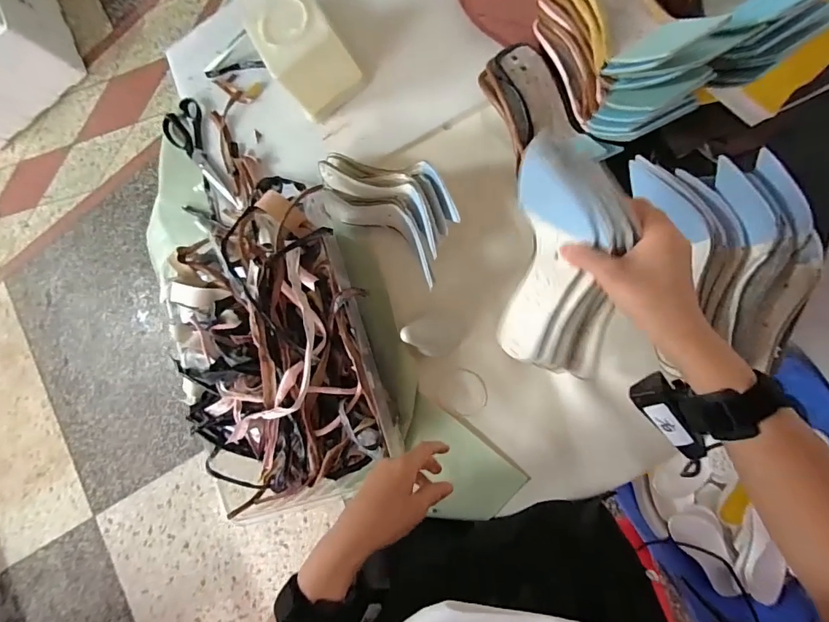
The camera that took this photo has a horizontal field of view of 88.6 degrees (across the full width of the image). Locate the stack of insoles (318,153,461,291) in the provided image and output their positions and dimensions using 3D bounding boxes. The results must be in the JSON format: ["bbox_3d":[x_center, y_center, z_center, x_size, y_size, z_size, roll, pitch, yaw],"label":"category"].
[{"bbox_3d":[-0.037,-0.145,0.585,0.229,0.059,0.133,30,91,23],"label":"stack of insoles"}]

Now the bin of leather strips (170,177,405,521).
[{"bbox_3d":[-0.190,0.051,0.580,0.274,0.114,0.399,-18,83,14],"label":"bin of leather strips"}]

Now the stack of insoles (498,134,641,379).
[{"bbox_3d":[0.130,-0.044,0.382,0.091,0.060,0.226,-2,128,7],"label":"stack of insoles"}]

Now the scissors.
[{"bbox_3d":[-0.363,-0.251,0.715,0.076,0.018,0.217,-27,81,13],"label":"scissors"}]

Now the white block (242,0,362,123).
[{"bbox_3d":[-0.162,-0.377,0.606,0.112,0.114,0.142,-37,79,11],"label":"white block"}]

